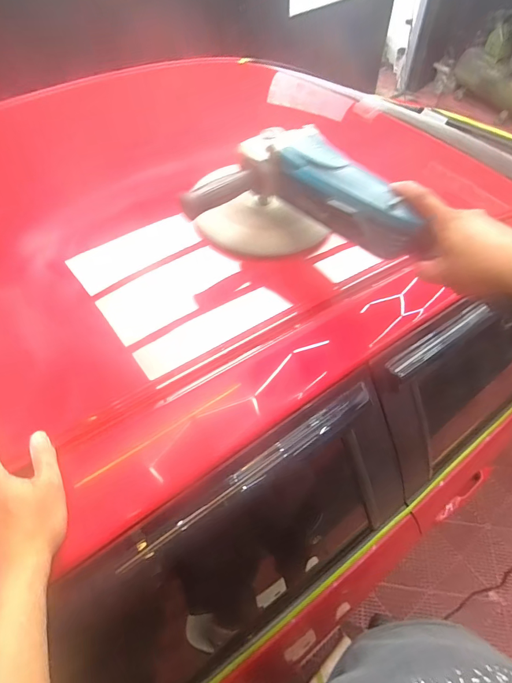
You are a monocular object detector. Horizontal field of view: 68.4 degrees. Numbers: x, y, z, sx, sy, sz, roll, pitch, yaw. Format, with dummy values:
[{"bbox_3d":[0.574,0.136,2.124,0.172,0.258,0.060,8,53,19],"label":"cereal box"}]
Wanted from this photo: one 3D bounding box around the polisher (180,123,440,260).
[{"bbox_3d":[0.066,-0.167,0.490,0.305,0.119,0.184,24,58,27],"label":"polisher"}]

